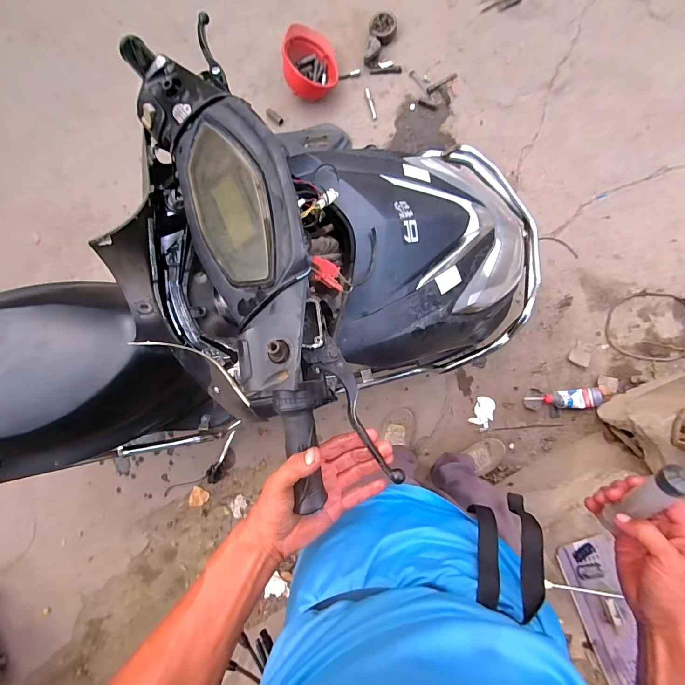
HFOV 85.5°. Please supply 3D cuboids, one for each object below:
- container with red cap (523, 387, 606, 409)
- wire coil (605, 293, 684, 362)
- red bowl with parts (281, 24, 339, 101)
[{"bbox_3d":[0.767,0.202,1.285,0.239,0.063,0.074,-7,85,6],"label":"container with red cap"},{"bbox_3d":[1.079,-0.053,1.292,0.283,0.035,0.236,3,88,8],"label":"wire coil"},{"bbox_3d":[-0.120,-1.059,1.406,0.188,0.139,0.224,-6,87,8],"label":"red bowl with parts"}]

